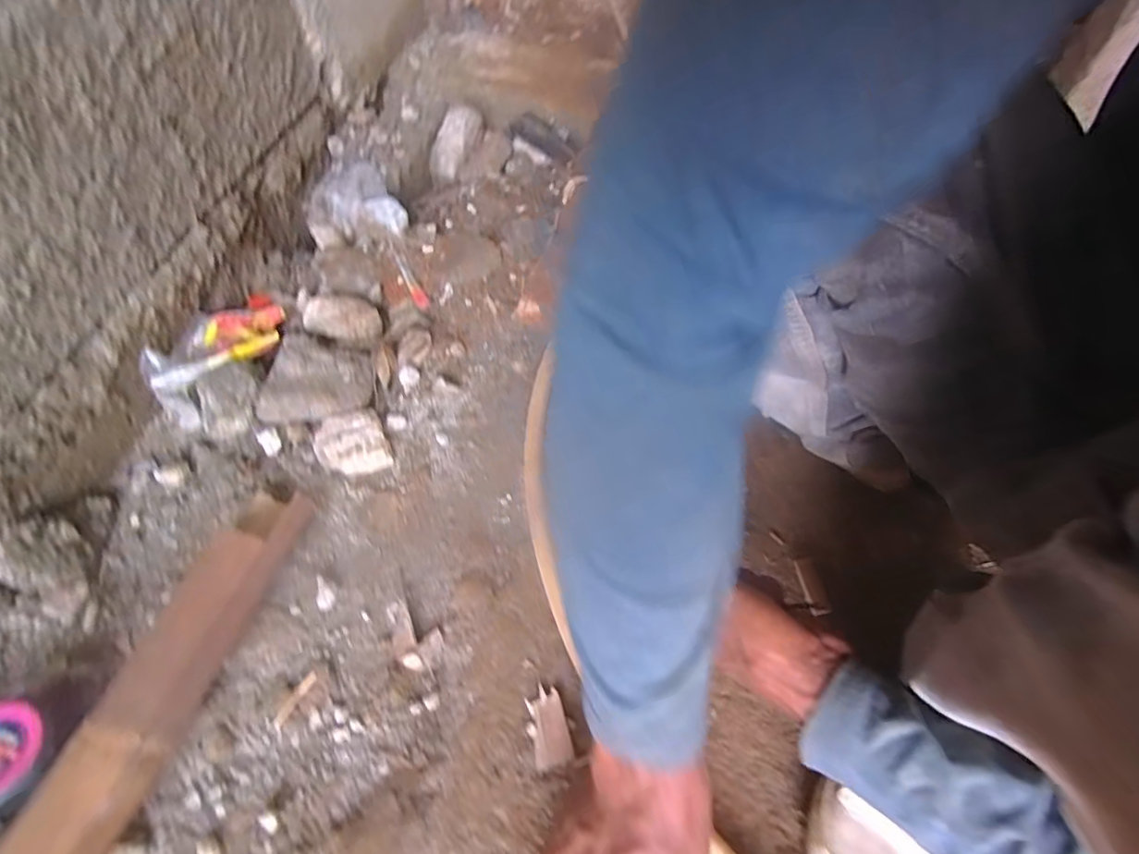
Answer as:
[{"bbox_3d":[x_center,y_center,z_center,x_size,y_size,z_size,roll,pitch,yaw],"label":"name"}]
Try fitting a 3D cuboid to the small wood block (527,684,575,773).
[{"bbox_3d":[-0.015,0.224,0.418,0.027,0.006,0.053,-9,57,-9],"label":"small wood block"}]

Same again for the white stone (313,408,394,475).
[{"bbox_3d":[-0.225,0.016,0.573,0.067,0.024,0.067,-22,60,-16],"label":"white stone"}]

